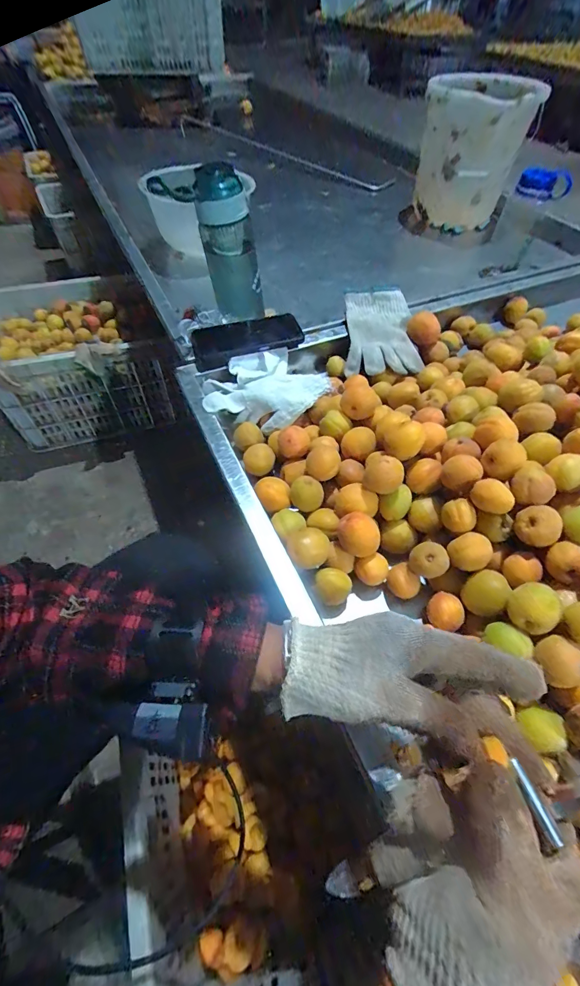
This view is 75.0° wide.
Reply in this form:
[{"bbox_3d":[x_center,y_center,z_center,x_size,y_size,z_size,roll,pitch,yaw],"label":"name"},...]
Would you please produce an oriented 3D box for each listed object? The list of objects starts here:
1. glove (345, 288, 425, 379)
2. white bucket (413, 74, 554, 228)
[{"bbox_3d":[0.156,-0.264,0.619,0.123,0.045,0.175,1,55,-1],"label":"glove"},{"bbox_3d":[0.442,-0.840,0.931,0.233,0.244,0.255,21,57,13],"label":"white bucket"}]

